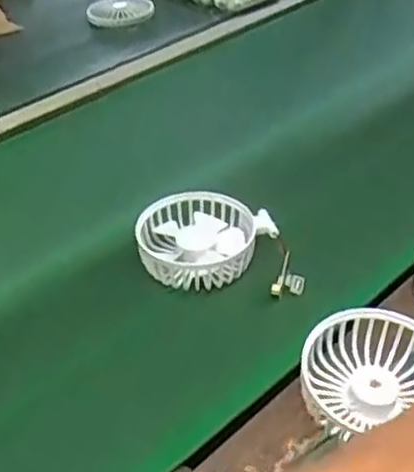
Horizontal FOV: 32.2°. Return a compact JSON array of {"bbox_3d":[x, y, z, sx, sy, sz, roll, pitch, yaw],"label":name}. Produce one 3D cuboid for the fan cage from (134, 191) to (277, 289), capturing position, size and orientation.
[{"bbox_3d":[-0.006,0.006,0.559,0.093,0.034,0.087,-3,40,2],"label":"fan cage"}]

